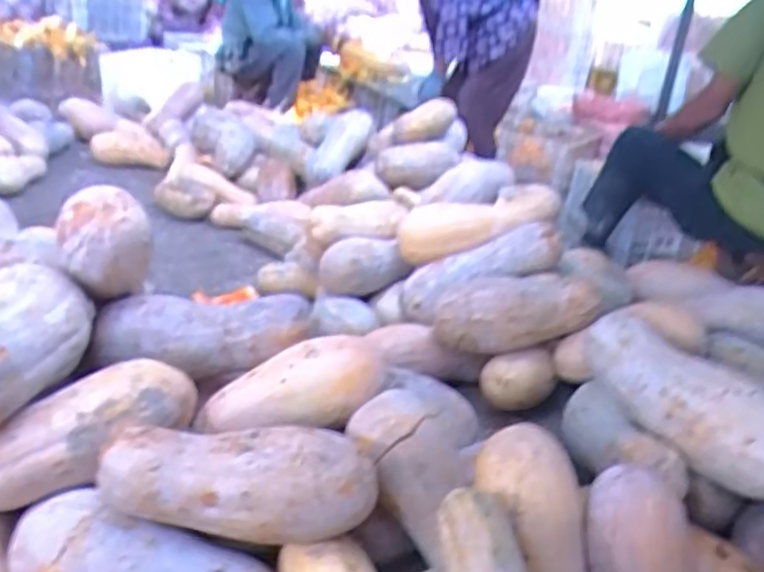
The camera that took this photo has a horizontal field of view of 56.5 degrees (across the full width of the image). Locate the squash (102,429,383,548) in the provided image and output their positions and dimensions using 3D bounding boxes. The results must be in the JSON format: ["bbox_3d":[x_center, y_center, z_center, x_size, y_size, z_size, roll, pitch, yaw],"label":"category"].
[{"bbox_3d":[-0.188,0.271,0.955,0.359,0.123,0.118,1,24,-14],"label":"squash"}]

